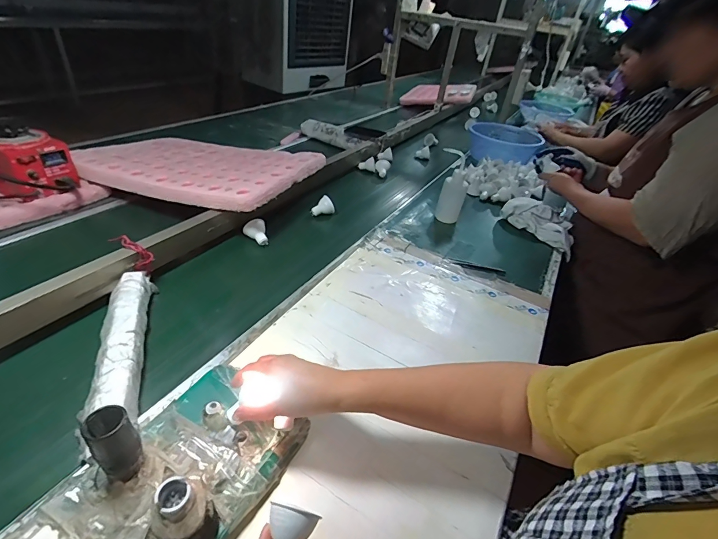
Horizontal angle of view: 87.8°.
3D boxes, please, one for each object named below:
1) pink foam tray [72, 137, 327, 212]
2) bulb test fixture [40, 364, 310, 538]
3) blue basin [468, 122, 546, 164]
[{"bbox_3d":[-0.385,-0.262,0.922,0.505,0.035,0.350,14,35,16],"label":"pink foam tray"},{"bbox_3d":[-0.173,0.187,0.390,0.163,0.093,0.231,20,37,17],"label":"bulb test fixture"},{"bbox_3d":[0.556,-0.494,1.443,0.263,0.093,0.308,17,36,10],"label":"blue basin"}]

